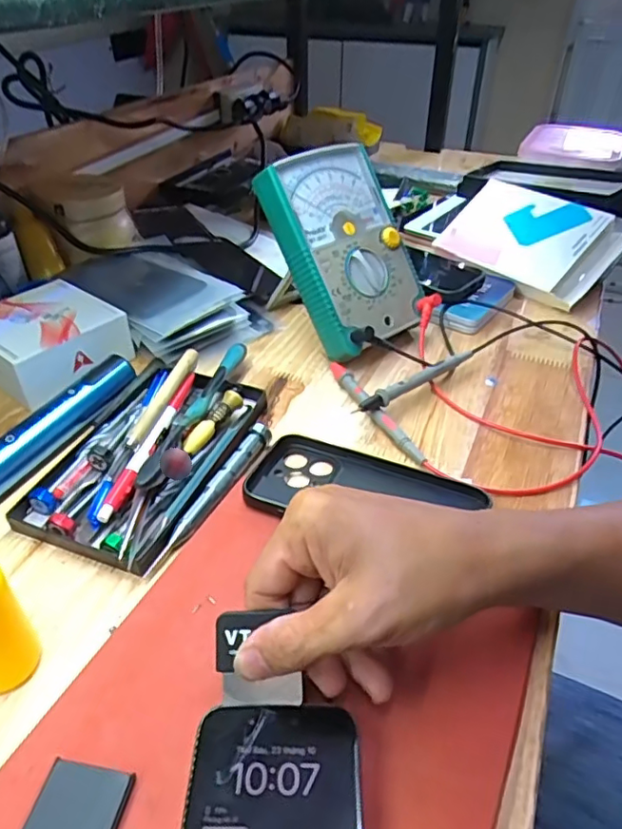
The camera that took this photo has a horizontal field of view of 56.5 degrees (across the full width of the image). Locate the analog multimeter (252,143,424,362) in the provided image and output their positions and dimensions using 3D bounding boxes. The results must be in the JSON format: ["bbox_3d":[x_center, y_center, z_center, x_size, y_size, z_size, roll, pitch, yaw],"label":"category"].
[{"bbox_3d":[0.031,-0.141,0.490,0.108,0.161,0.034,-30,8,-23],"label":"analog multimeter"}]

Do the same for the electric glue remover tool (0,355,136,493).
[{"bbox_3d":[-0.183,0.009,0.412,0.026,0.030,0.150,20,42,23],"label":"electric glue remover tool"}]

